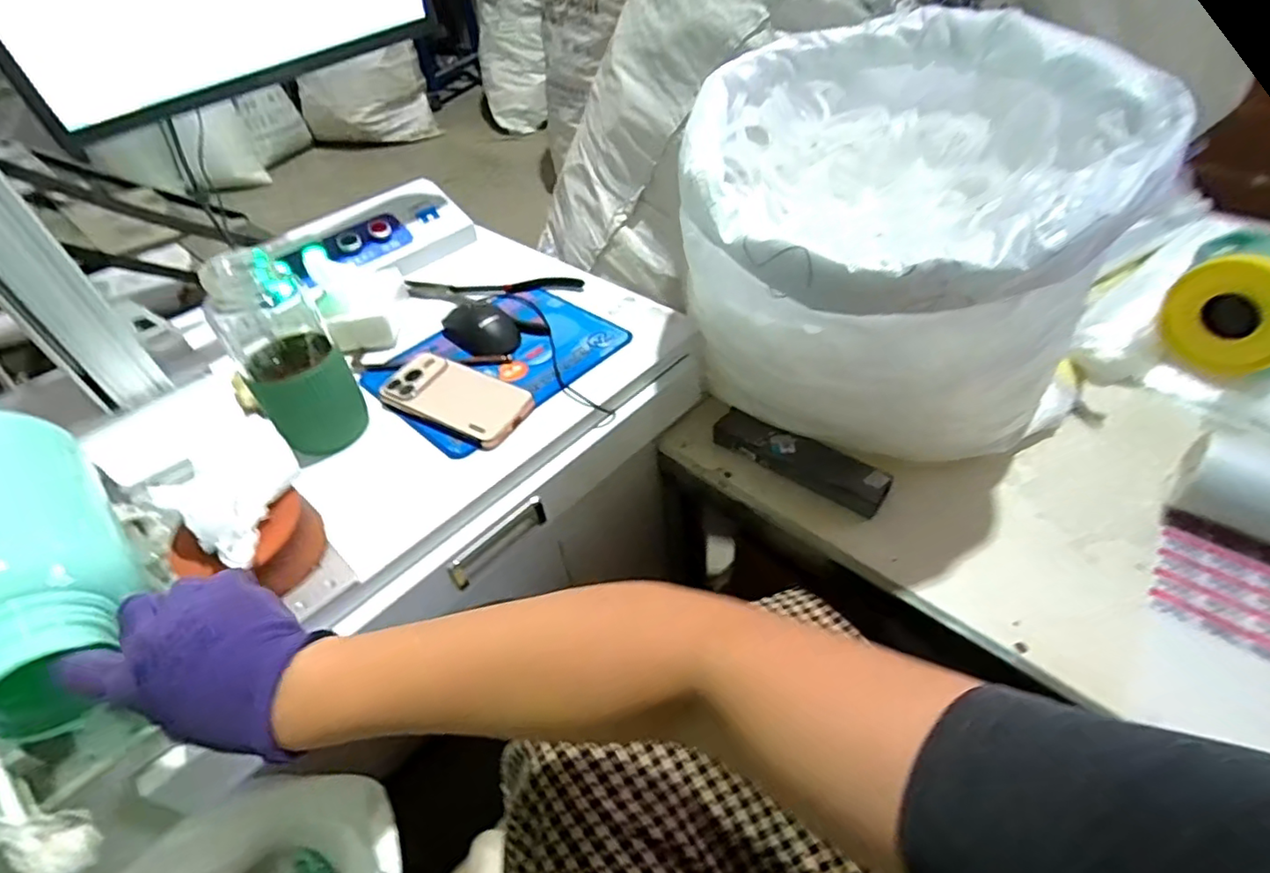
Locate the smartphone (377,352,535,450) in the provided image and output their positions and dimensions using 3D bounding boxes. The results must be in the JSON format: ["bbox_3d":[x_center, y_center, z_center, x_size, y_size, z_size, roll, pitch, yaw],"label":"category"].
[{"bbox_3d":[-0.193,-0.042,0.636,0.160,0.011,0.076,22,62,20],"label":"smartphone"}]

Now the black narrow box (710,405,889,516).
[{"bbox_3d":[0.186,0.023,0.686,0.198,0.036,0.045,25,53,28],"label":"black narrow box"}]

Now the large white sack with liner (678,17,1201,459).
[{"bbox_3d":[0.249,-0.173,0.610,0.374,0.341,0.365,-6,45,1],"label":"large white sack with liner"}]

